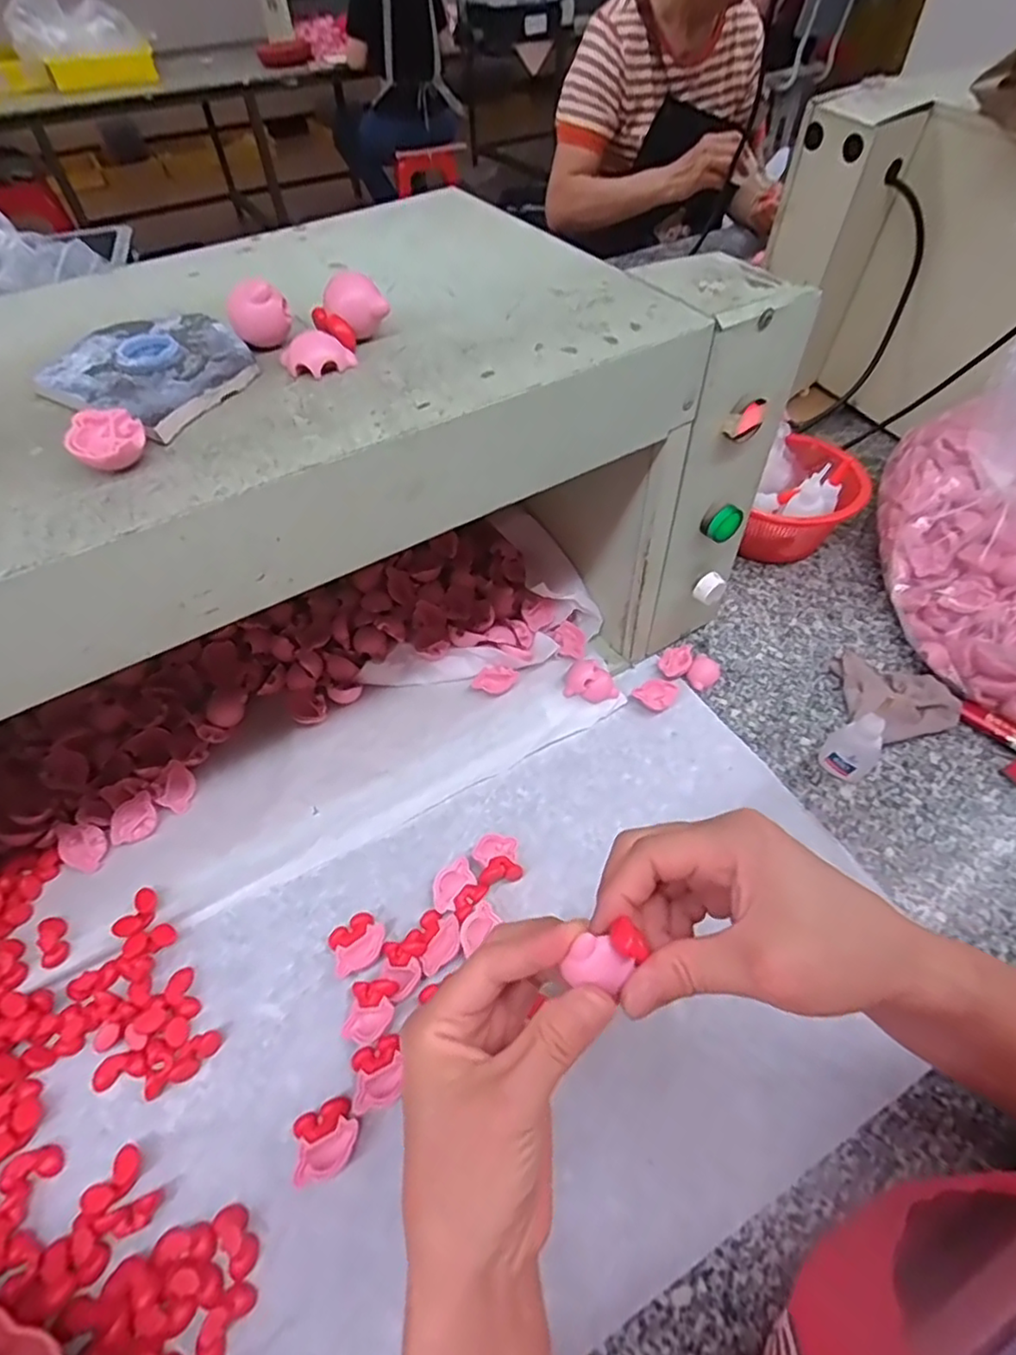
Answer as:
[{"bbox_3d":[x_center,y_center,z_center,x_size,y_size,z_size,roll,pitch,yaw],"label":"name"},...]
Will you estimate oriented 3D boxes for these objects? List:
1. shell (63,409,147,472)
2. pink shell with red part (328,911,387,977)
[{"bbox_3d":[-0.164,-0.097,0.251,0.028,0.013,0.033,-32,58,-21],"label":"shell"},{"bbox_3d":[-0.100,0.177,0.405,0.031,0.013,0.038,37,62,26],"label":"pink shell with red part"}]

